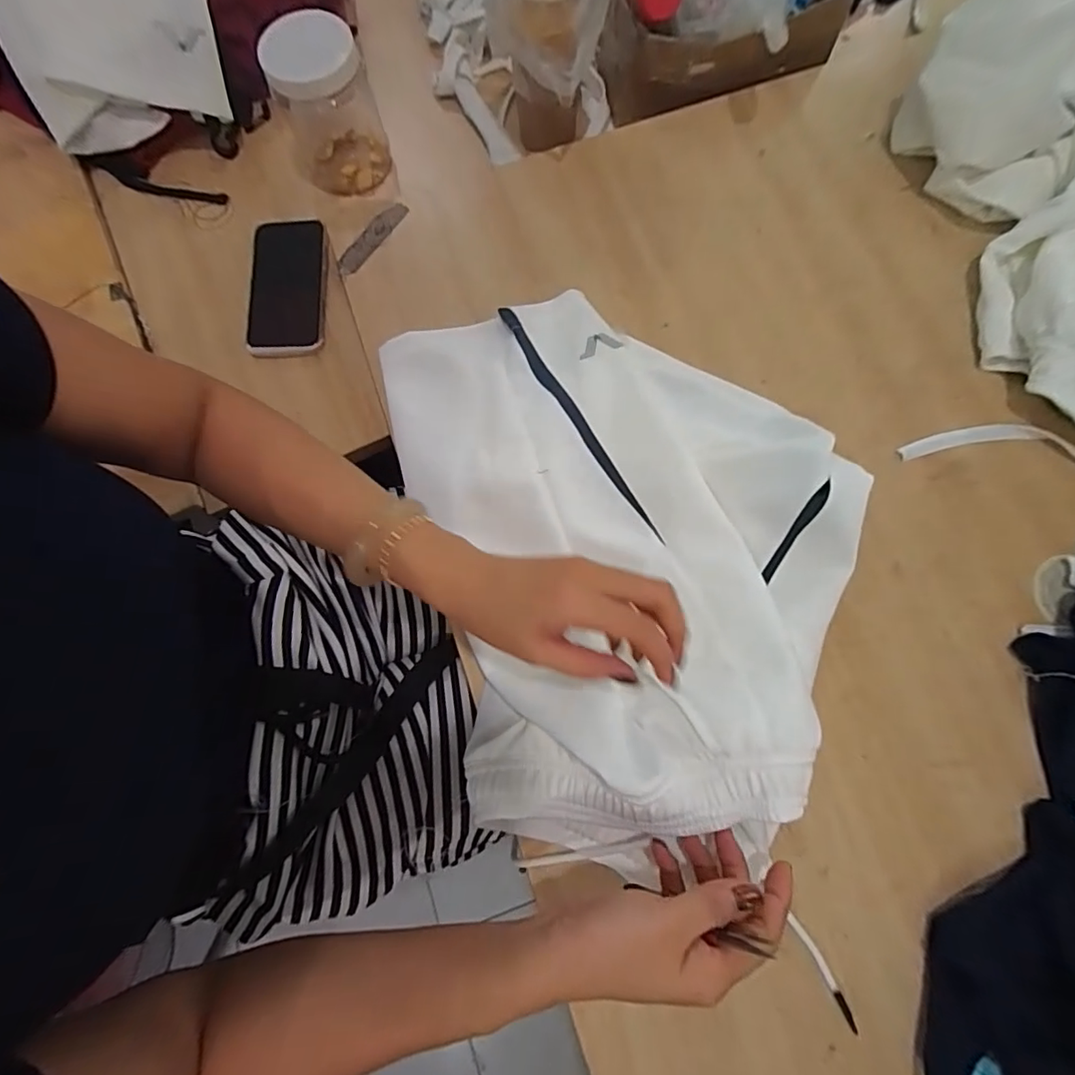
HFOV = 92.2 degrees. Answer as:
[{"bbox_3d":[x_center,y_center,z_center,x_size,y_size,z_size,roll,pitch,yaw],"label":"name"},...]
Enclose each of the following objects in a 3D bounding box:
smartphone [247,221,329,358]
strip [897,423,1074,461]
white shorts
[{"bbox_3d":[-0.268,-0.273,0.558,0.082,0.017,0.163,-7,76,-1],"label":"smartphone"},{"bbox_3d":[0.433,-0.077,0.456,0.212,0.007,0.048,9,76,3],"label":"strip"},{"bbox_3d":[0.076,-0.006,0.405,0.325,0.072,0.451,-14,76,-3],"label":"white shorts"}]

